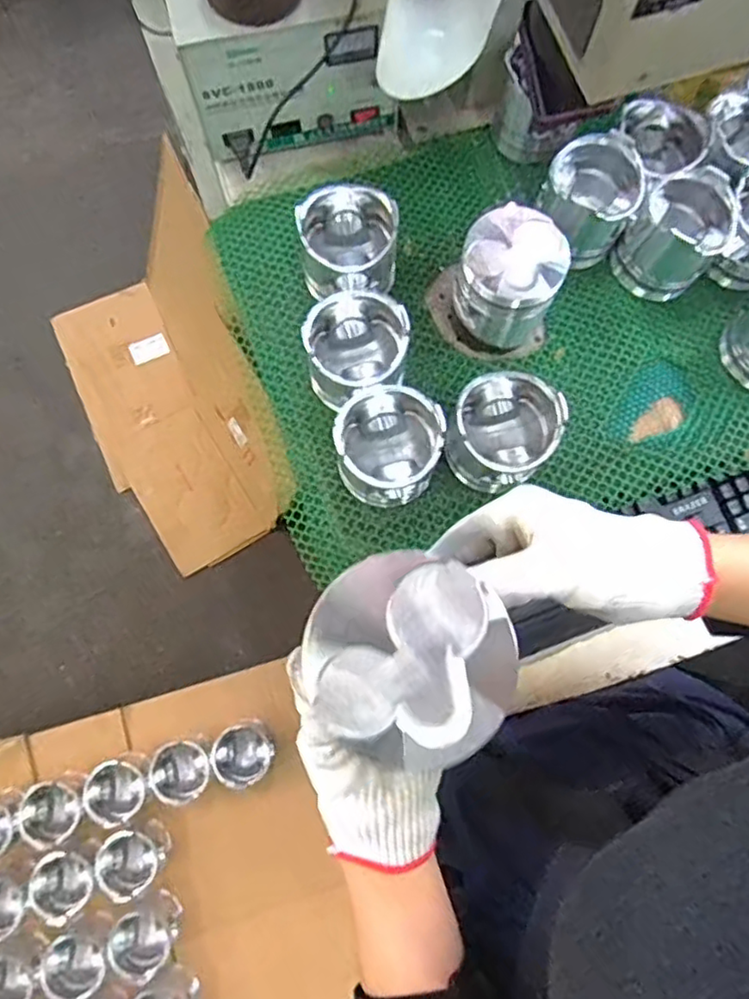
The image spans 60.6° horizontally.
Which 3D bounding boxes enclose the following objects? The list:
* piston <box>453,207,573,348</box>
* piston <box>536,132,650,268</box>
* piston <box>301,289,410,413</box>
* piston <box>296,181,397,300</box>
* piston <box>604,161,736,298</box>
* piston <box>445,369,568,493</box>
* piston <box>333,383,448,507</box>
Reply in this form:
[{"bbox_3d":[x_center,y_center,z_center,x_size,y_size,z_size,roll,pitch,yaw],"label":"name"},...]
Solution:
[{"bbox_3d":[0.121,-0.198,0.594,0.086,0.118,0.083,0,76,-2],"label":"piston"},{"bbox_3d":[0.211,-0.296,0.633,0.086,0.091,0.084,31,77,6],"label":"piston"},{"bbox_3d":[-0.016,-0.135,0.593,0.089,0.086,0.087,0,76,-2],"label":"piston"},{"bbox_3d":[-0.023,-0.240,0.619,0.090,0.085,0.086,0,76,-2],"label":"piston"},{"bbox_3d":[0.298,-0.260,0.633,0.089,0.074,0.094,40,78,8],"label":"piston"},{"bbox_3d":[0.112,-0.060,0.579,0.089,0.087,0.089,0,76,-2],"label":"piston"},{"bbox_3d":[0.012,-0.045,0.573,0.090,0.087,0.096,14,76,1],"label":"piston"}]

